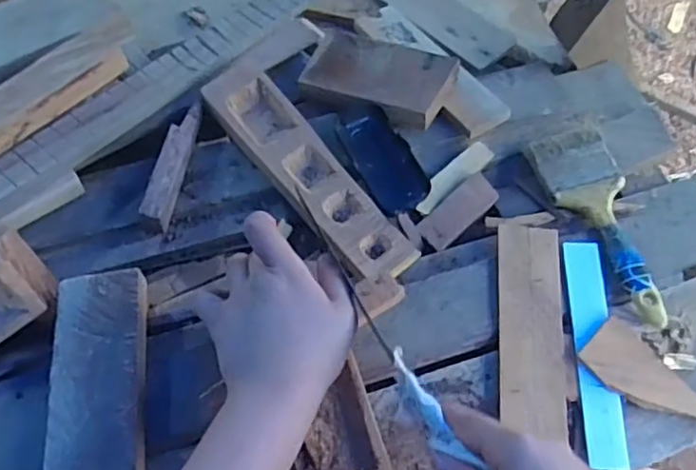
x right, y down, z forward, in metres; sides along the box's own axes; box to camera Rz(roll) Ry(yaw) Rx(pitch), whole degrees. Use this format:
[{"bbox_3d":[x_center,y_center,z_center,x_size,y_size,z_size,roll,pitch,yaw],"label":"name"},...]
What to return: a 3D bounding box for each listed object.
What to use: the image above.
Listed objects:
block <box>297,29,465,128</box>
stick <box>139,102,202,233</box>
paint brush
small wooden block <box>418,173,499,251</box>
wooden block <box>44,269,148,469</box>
[{"bbox_3d":[0.028,-0.157,0.640,0.137,0.028,0.085,22,61,12],"label":"block"},{"bbox_3d":[-0.157,-0.064,0.594,0.023,0.030,0.124,8,60,4],"label":"stick"},{"bbox_3d":[0.226,-0.011,0.580,0.070,0.020,0.196,-11,60,-7],"label":"paint brush"},{"bbox_3d":[0.101,-0.021,0.596,0.079,0.008,0.033,-39,78,-9],"label":"small wooden block"},{"bbox_3d":[-0.184,0.130,0.479,0.066,0.018,0.219,-6,60,-4],"label":"wooden block"}]

